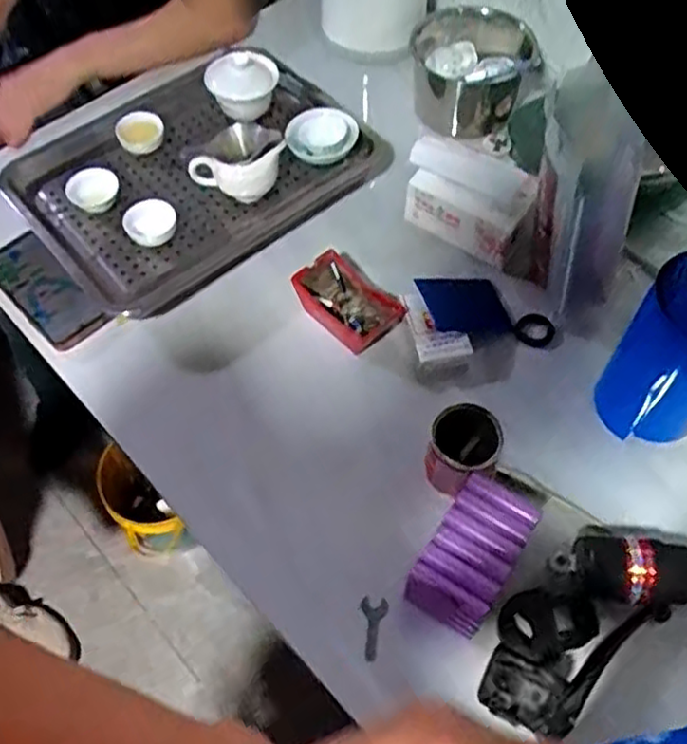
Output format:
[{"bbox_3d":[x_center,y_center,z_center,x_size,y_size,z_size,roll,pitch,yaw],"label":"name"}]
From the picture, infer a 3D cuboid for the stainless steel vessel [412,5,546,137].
[{"bbox_3d":[0.164,-0.388,0.919,0.149,0.108,0.149,-1,59,1],"label":"stainless steel vessel"}]

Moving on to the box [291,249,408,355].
[{"bbox_3d":[0.004,-0.075,0.755,0.068,0.039,0.114,-41,66,-21],"label":"box"}]

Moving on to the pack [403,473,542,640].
[{"bbox_3d":[0.105,0.155,0.592,0.066,0.065,0.121,30,64,18],"label":"pack"}]

